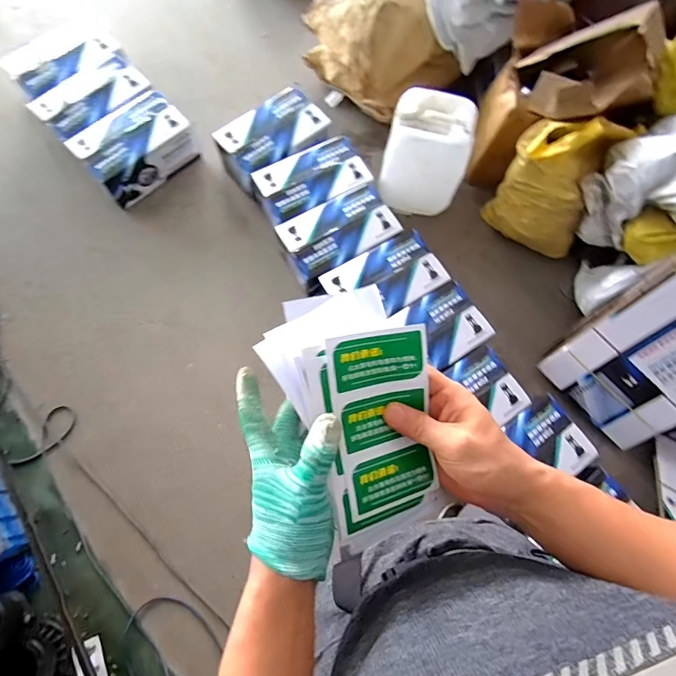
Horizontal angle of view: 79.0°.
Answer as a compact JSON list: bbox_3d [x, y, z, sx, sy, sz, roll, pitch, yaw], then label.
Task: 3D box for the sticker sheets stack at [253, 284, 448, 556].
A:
[{"bbox_3d":[0.020,0.068,0.363,0.133,0.029,0.217,-14,90,-18],"label":"sticker sheets stack"}]

